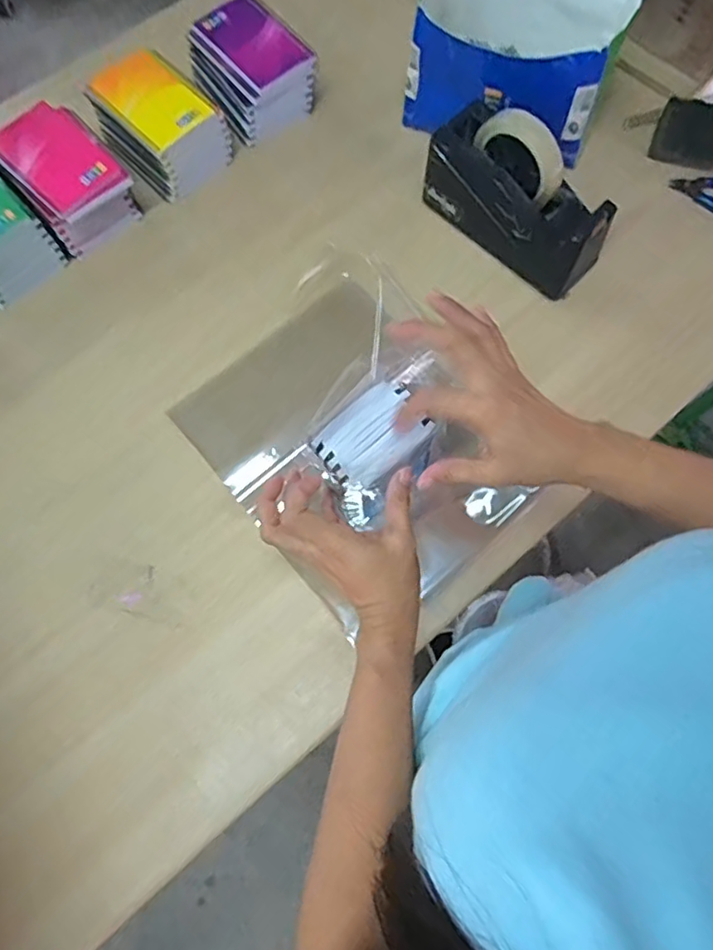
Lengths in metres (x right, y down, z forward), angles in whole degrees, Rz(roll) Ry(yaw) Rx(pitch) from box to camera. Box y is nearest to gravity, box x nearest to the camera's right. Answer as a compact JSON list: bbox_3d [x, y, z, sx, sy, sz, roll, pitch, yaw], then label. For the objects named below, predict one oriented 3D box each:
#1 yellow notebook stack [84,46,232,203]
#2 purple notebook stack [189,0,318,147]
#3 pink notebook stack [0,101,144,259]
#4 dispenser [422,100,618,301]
[{"bbox_3d":[-0.224,-0.402,0.670,0.136,0.072,0.101,44,78,12],"label":"yellow notebook stack"},{"bbox_3d":[-0.127,-0.487,0.699,0.109,0.071,0.133,-34,76,-9],"label":"purple notebook stack"},{"bbox_3d":[-0.314,-0.323,0.636,0.099,0.096,0.119,-41,77,-11],"label":"pink notebook stack"},{"bbox_3d":[0.172,-0.297,0.619,0.079,0.124,0.204,-41,77,-11],"label":"dispenser"}]

